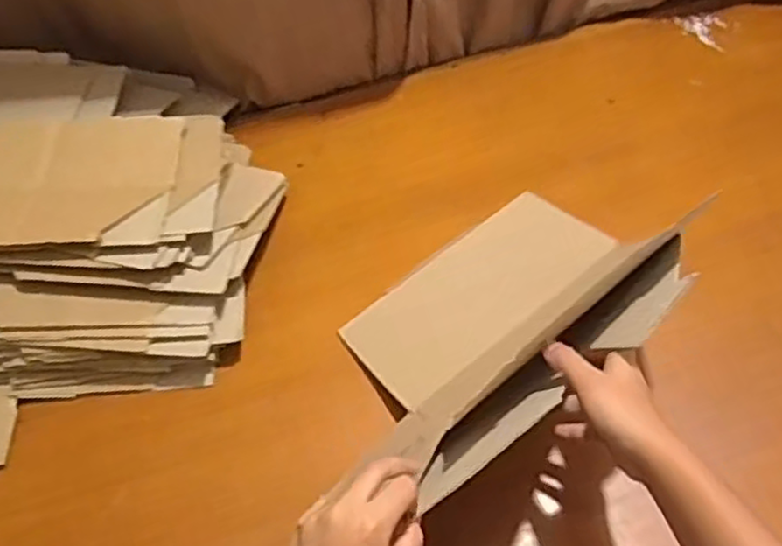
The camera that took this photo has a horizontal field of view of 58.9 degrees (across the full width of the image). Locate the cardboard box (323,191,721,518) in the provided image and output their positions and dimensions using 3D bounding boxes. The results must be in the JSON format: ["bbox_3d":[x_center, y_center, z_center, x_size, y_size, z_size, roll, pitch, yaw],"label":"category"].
[{"bbox_3d":[0.096,0.034,0.621,0.303,0.153,0.226,-33,59,-19],"label":"cardboard box"}]

